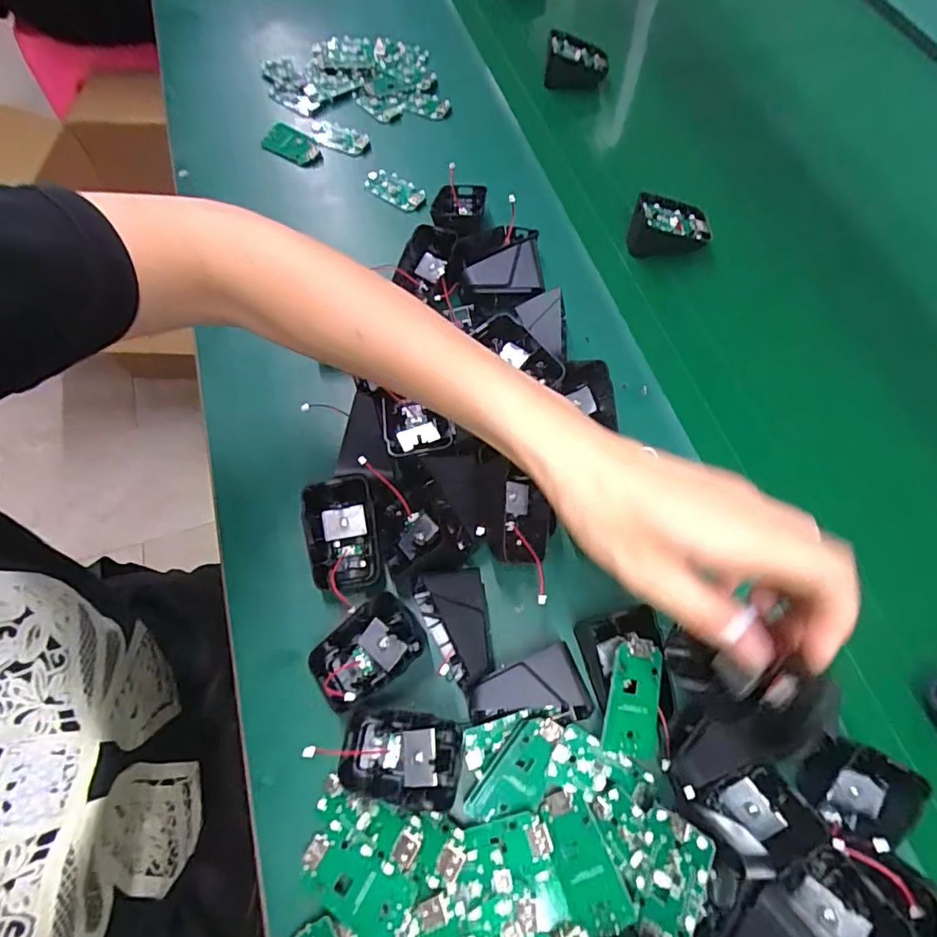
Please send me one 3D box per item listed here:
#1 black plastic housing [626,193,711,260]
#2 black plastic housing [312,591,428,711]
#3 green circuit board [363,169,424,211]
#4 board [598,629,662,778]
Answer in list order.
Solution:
[{"bbox_3d":[0.181,-0.218,0.473,0.071,0.044,0.033,1,65,2],"label":"black plastic housing"},{"bbox_3d":[-0.061,0.113,0.324,0.066,0.031,0.042,-33,68,-13],"label":"black plastic housing"},{"bbox_3d":[-0.069,-0.265,0.501,0.064,0.008,0.027,37,83,14],"label":"green circuit board"},{"bbox_3d":[0.096,0.133,0.300,0.035,0.006,0.070,14,81,-7],"label":"board"}]

